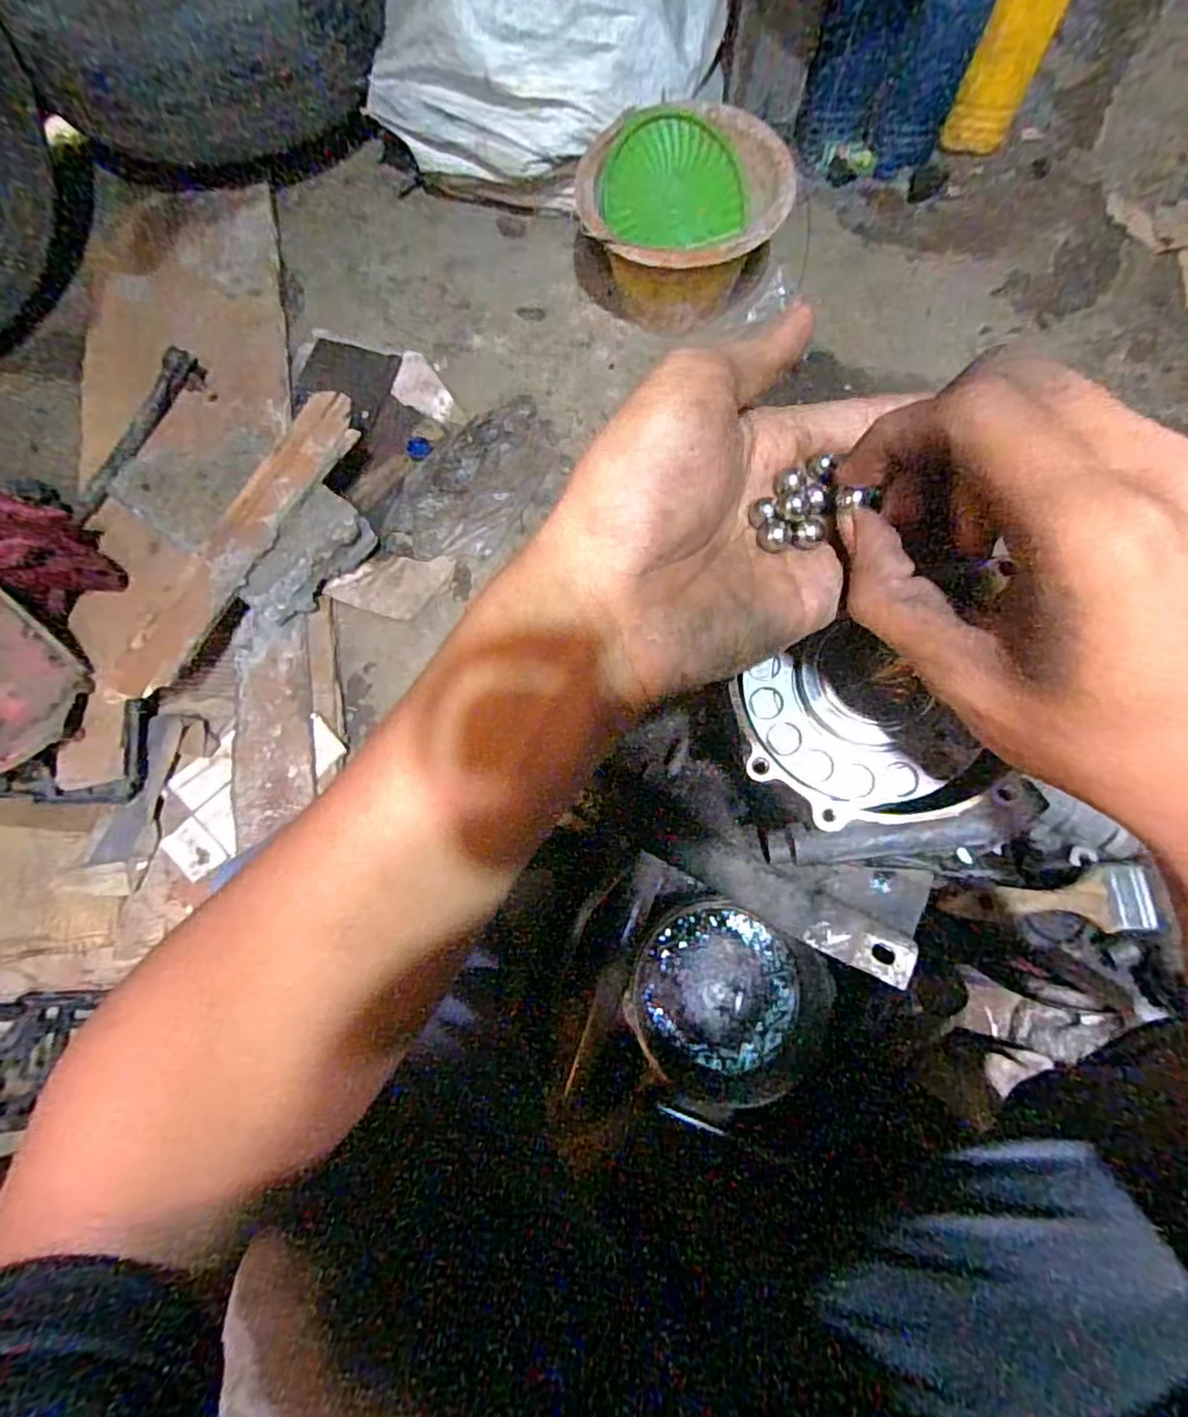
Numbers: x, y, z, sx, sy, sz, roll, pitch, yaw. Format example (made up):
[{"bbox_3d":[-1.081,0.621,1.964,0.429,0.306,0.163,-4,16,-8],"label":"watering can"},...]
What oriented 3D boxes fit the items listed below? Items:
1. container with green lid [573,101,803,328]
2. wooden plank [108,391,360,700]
[{"bbox_3d":[0.114,-0.633,0.882,0.246,0.169,0.246,0,76,1],"label":"container with green lid"},{"bbox_3d":[-0.407,-0.190,0.752,0.072,0.033,0.412,29,78,8],"label":"wooden plank"}]

